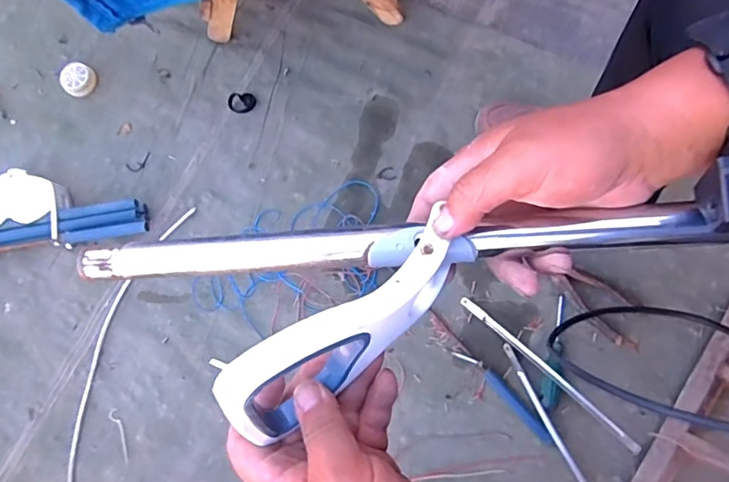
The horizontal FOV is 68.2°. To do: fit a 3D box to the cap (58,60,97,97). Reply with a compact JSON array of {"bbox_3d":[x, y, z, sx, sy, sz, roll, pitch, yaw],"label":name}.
[{"bbox_3d":[-0.455,-0.257,0.855,0.051,0.029,0.044,-43,78,-4],"label":"cap"}]

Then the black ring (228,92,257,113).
[{"bbox_3d":[-0.190,-0.214,0.829,0.044,0.011,0.031,8,79,7],"label":"black ring"}]

